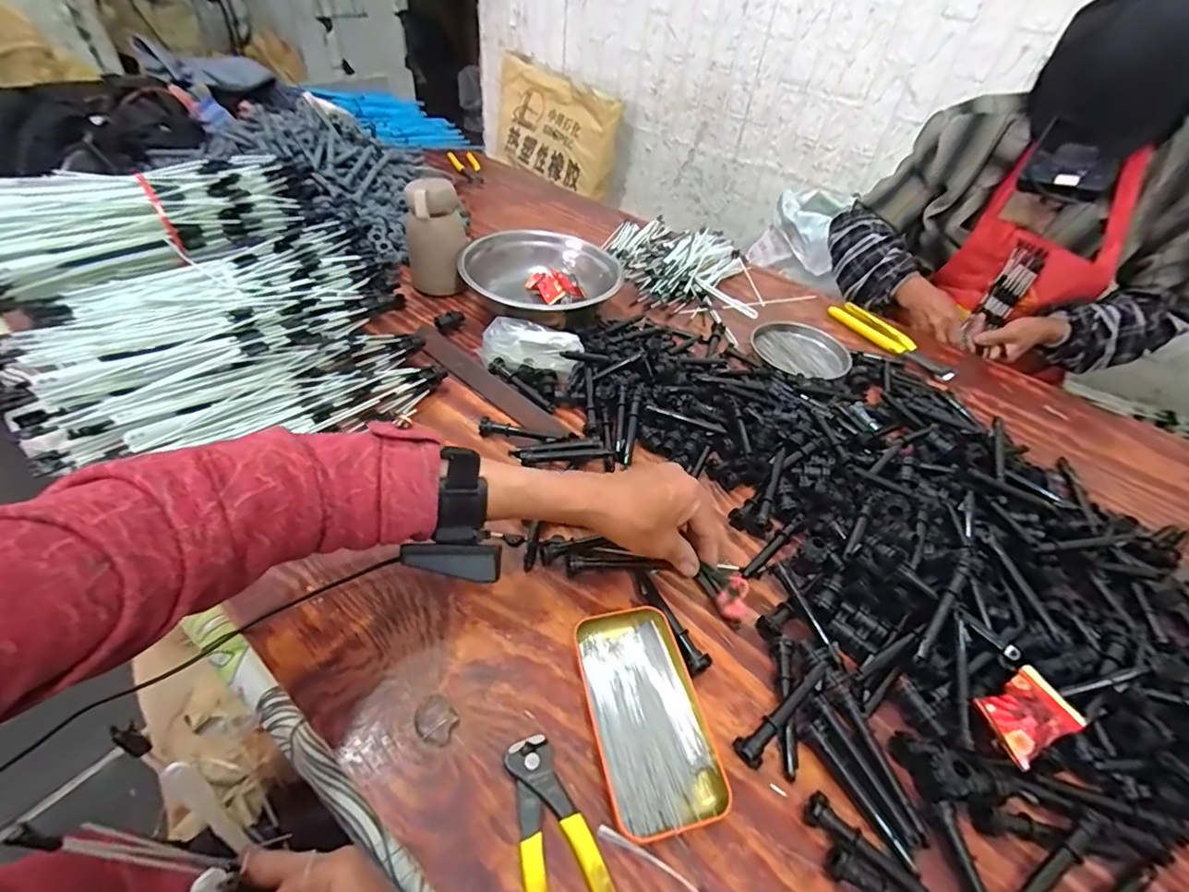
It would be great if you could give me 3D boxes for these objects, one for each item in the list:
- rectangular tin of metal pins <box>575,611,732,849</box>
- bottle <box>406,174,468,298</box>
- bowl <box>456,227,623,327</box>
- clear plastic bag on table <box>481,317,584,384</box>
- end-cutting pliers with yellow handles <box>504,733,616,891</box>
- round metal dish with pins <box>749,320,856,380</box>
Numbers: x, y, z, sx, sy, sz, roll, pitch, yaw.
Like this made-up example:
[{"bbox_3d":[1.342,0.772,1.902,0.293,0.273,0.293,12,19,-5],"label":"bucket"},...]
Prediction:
[{"bbox_3d":[0.036,0.186,0.364,0.076,0.018,0.142,-7,46,-13],"label":"rectangular tin of metal pins"},{"bbox_3d":[-0.216,-0.275,0.707,0.077,0.151,0.062,-4,46,-12],"label":"bottle"},{"bbox_3d":[-0.077,-0.231,0.721,0.219,0.055,0.182,22,46,14],"label":"bowl"},{"bbox_3d":[-0.077,-0.113,0.629,0.122,0.044,0.075,10,45,4],"label":"clear plastic bag on table"},{"bbox_3d":[-0.015,0.257,0.298,0.048,0.015,0.164,-14,48,-19],"label":"end-cutting pliers with yellow handles"},{"bbox_3d":[0.289,-0.130,0.725,0.112,0.028,0.125,-8,47,-14],"label":"round metal dish with pins"}]

